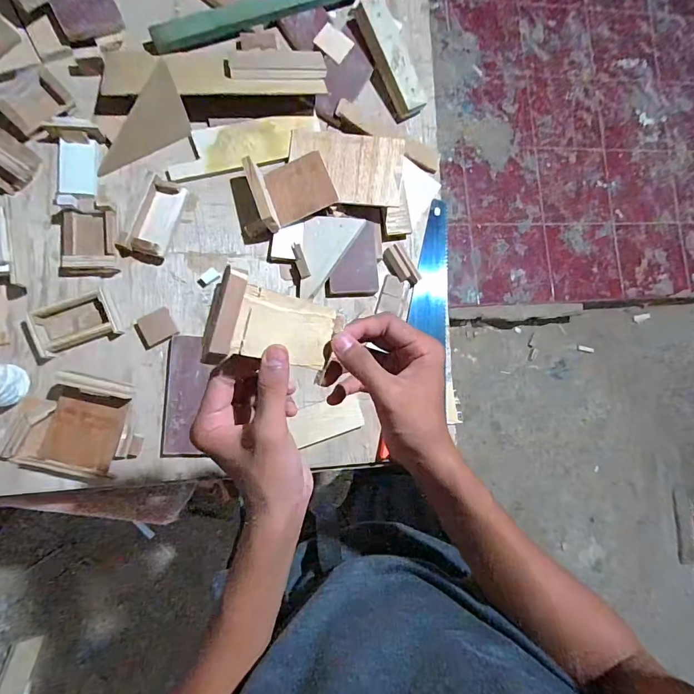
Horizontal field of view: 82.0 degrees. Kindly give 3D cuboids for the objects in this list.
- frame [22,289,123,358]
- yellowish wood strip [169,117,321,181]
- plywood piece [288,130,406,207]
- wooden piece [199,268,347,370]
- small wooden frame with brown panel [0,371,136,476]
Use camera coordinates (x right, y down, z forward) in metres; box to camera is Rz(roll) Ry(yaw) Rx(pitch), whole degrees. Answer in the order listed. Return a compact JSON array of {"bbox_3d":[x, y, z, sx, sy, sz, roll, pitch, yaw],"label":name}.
[{"bbox_3d":[-0.429,-0.040,0.625,0.120,0.021,0.079,-21,88,-11],"label":"frame"},{"bbox_3d":[-0.179,-0.362,0.712,0.268,0.007,0.079,-17,87,-9],"label":"yellowish wood strip"},{"bbox_3d":[-0.004,-0.325,0.721,0.205,0.011,0.135,5,80,4],"label":"plywood piece"},{"bbox_3d":[-0.048,-0.013,0.288,0.093,0.029,0.054,17,90,-31],"label":"wooden piece"},{"bbox_3d":[-0.419,0.117,0.614,0.163,0.023,0.143,12,82,-8],"label":"small wooden frame with brown panel"}]

